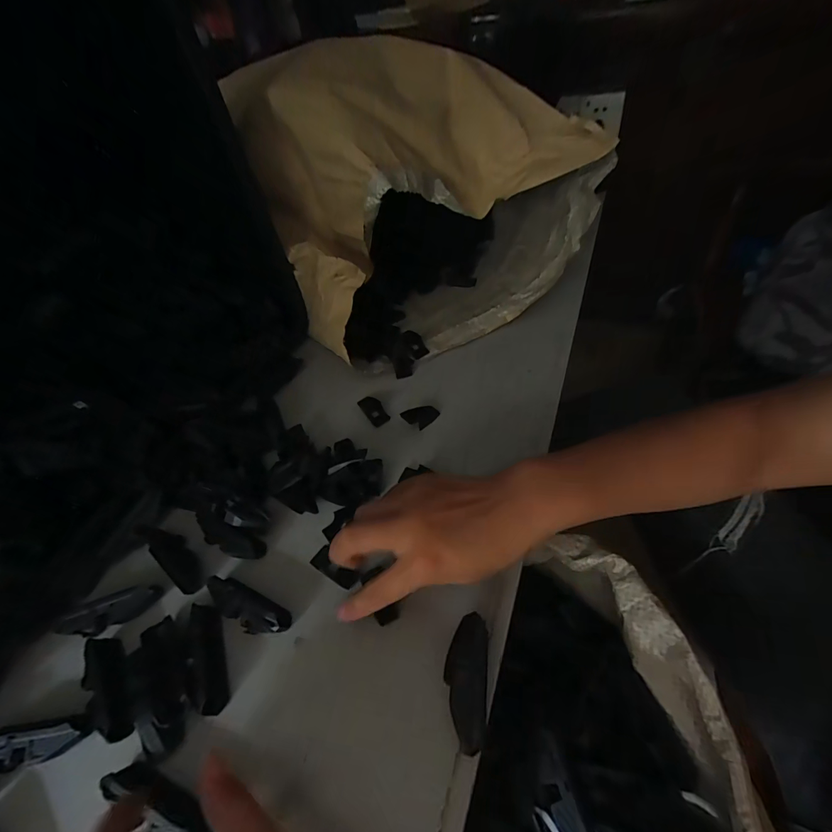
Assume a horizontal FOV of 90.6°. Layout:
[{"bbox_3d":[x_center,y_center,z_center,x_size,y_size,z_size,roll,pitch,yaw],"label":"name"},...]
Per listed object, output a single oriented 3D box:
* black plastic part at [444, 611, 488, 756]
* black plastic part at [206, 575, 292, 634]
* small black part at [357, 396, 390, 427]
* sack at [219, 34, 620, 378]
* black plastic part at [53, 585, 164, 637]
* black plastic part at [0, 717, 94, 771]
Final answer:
[{"bbox_3d":[0.031,0.165,0.258,0.025,0.018,0.071,1,49,11],"label":"black plastic part"},{"bbox_3d":[-0.125,0.139,0.301,0.071,0.018,0.024,18,54,24],"label":"black plastic part"},{"bbox_3d":[-0.043,-0.007,0.426,0.020,0.004,0.041,-29,51,-15],"label":"small black part"},{"bbox_3d":[-0.002,-0.248,0.479,0.311,0.222,0.310,-25,54,-16],"label":"sack"},{"bbox_3d":[-0.232,0.147,0.308,0.067,0.016,0.018,-23,49,-10],"label":"black plastic part"},{"bbox_3d":[-0.238,0.203,0.254,0.068,0.017,0.019,-12,48,-1],"label":"black plastic part"}]

